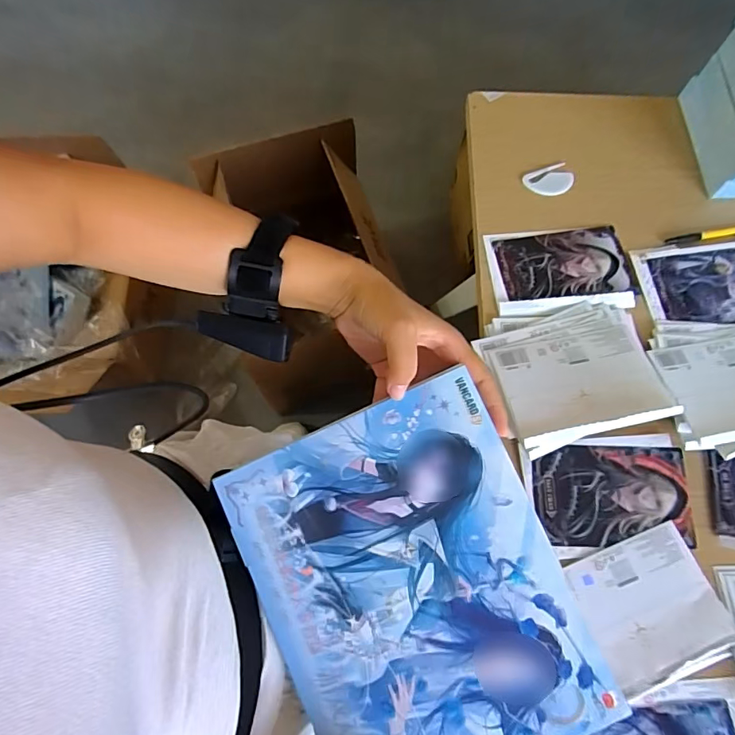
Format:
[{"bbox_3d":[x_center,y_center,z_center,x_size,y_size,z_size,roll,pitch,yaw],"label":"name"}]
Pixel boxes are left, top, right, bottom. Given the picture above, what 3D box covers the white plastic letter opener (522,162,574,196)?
[{"bbox_3d":[0.258,-0.266,0.668,0.069,0.005,0.044,-16,72,-7],"label":"white plastic letter opener"}]

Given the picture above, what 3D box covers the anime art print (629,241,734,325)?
[{"bbox_3d":[0.457,-0.110,0.620,0.192,0.007,0.120,-6,71,-4],"label":"anime art print"}]

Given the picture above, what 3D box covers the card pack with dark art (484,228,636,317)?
[{"bbox_3d":[0.255,-0.128,0.620,0.183,0.008,0.125,-6,71,-4],"label":"card pack with dark art"}]

